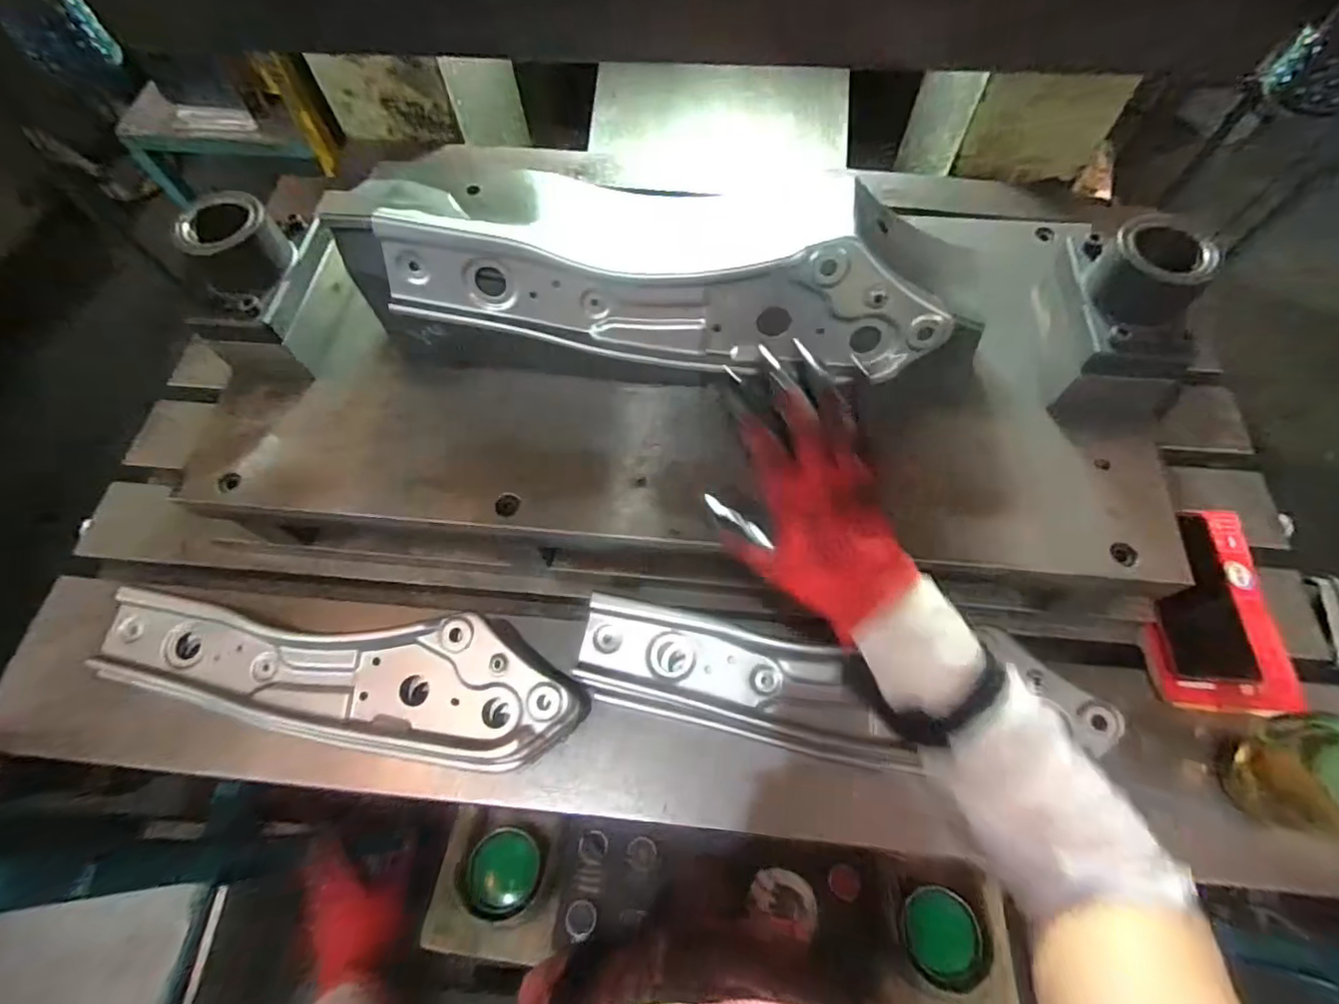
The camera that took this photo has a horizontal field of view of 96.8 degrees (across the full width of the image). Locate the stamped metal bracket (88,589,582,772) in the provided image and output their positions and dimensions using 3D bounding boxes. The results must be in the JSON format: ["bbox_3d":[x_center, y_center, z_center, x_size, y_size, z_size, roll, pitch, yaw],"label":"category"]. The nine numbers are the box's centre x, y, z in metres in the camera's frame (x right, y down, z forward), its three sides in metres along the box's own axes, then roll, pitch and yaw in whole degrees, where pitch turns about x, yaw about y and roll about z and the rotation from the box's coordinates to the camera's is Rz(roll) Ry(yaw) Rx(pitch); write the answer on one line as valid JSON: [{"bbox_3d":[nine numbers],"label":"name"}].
[{"bbox_3d":[-0.296,0.152,0.528,0.438,0.050,0.121,8,64,6],"label":"stamped metal bracket"}]

